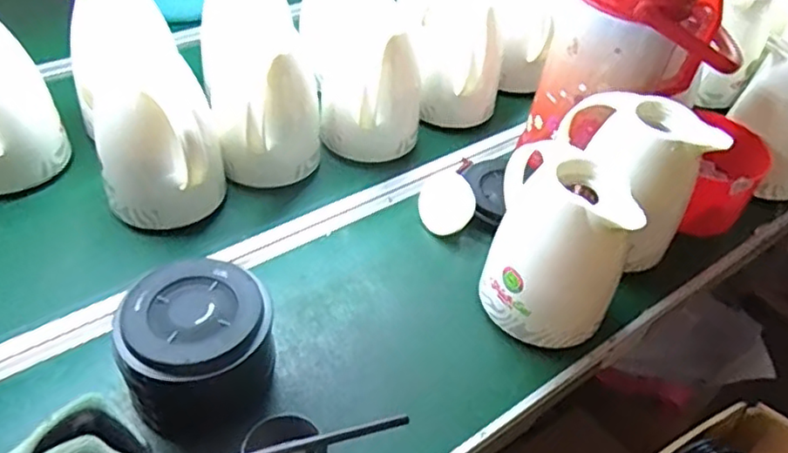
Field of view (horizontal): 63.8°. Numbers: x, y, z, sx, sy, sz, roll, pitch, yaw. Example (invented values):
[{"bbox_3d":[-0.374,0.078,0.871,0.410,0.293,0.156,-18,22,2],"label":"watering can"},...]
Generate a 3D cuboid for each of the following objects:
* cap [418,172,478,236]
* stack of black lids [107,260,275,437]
[{"bbox_3d":[0.074,-0.032,0.882,0.077,0.055,0.081,3,44,-3],"label":"cap"},{"bbox_3d":[-0.194,0.122,0.639,0.139,0.123,0.129,0,44,-6],"label":"stack of black lids"}]

